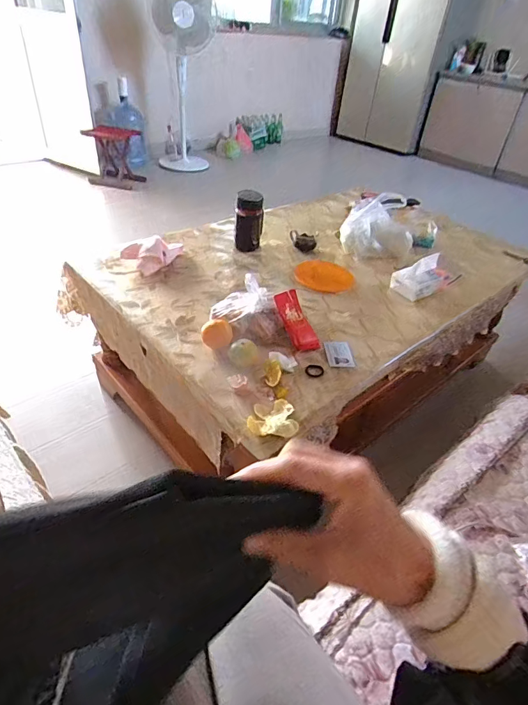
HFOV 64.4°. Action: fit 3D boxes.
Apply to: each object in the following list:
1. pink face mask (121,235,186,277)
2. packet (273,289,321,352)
[{"bbox_3d":[-0.283,-0.274,1.136,0.095,0.064,0.170,32,46,28],"label":"pink face mask"},{"bbox_3d":[0.071,-0.068,0.909,0.056,0.020,0.140,-19,78,-27],"label":"packet"}]

